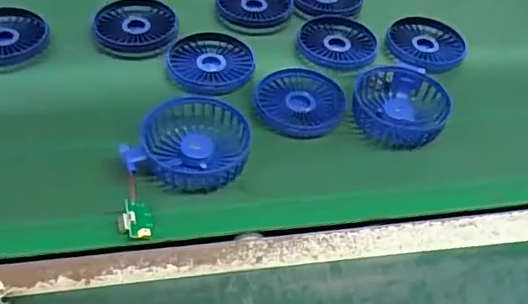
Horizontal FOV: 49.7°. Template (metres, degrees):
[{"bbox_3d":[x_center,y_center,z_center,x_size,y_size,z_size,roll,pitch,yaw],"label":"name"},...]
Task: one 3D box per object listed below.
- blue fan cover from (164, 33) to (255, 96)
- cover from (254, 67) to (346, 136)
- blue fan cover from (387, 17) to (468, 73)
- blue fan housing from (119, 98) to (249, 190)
[{"bbox_3d":[-0.053,-0.089,0.570,0.083,0.020,0.069,1,47,-7],"label":"blue fan cover"},{"bbox_3d":[0.034,-0.048,0.530,0.082,0.010,0.081,14,47,6],"label":"cover"},{"bbox_3d":[0.177,-0.119,0.625,0.086,0.015,0.076,-19,52,-24],"label":"blue fan cover"},{"bbox_3d":[-0.058,-0.009,0.469,0.093,0.028,0.076,8,46,0],"label":"blue fan housing"}]

